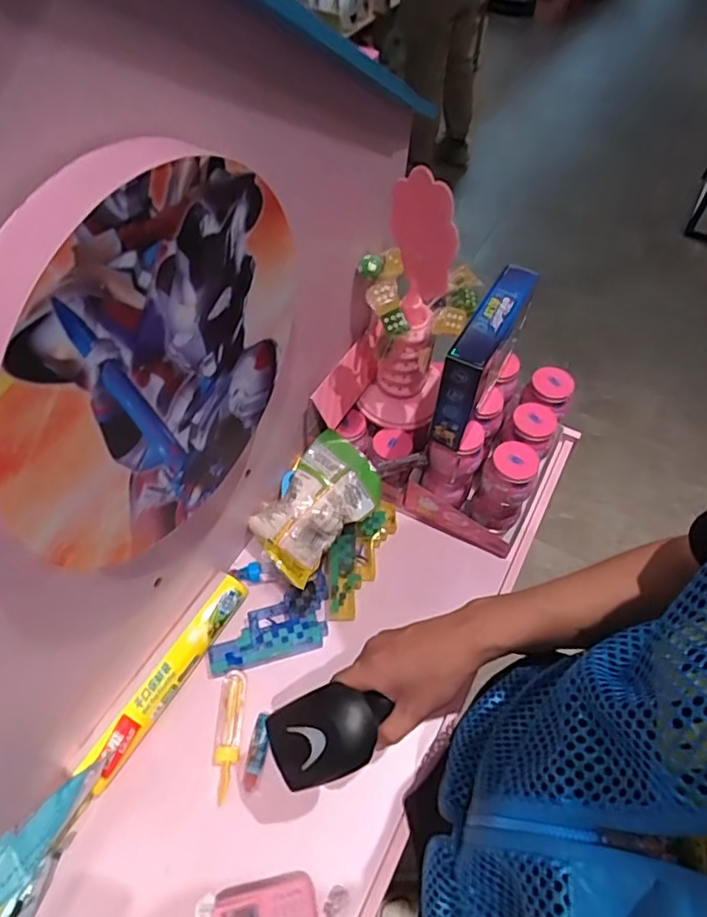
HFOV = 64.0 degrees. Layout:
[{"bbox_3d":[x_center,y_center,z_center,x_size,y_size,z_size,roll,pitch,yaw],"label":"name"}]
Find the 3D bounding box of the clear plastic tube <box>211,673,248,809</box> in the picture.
[{"bbox_3d":[-0.137,0.300,0.621,0.028,0.020,0.127,1,54,-2],"label":"clear plastic tube"}]

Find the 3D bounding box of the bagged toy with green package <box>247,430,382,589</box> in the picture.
[{"bbox_3d":[-0.047,0.057,0.729,0.108,0.061,0.173,36,61,21],"label":"bagged toy with green package"}]

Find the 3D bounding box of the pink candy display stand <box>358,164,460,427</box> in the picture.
[{"bbox_3d":[0.075,-0.191,0.701,0.092,0.314,0.145,13,55,7],"label":"pink candy display stand"}]

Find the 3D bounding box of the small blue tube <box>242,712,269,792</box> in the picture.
[{"bbox_3d":[-0.103,0.312,0.607,0.022,0.017,0.075,9,54,4],"label":"small blue tube"}]

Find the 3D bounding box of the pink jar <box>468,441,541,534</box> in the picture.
[{"bbox_3d":[0.188,0.035,0.711,0.058,0.119,0.058,1,54,-2],"label":"pink jar"}]

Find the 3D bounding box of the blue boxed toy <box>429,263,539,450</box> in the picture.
[{"bbox_3d":[0.148,-0.116,0.651,0.040,0.142,0.157,27,58,16],"label":"blue boxed toy"}]

